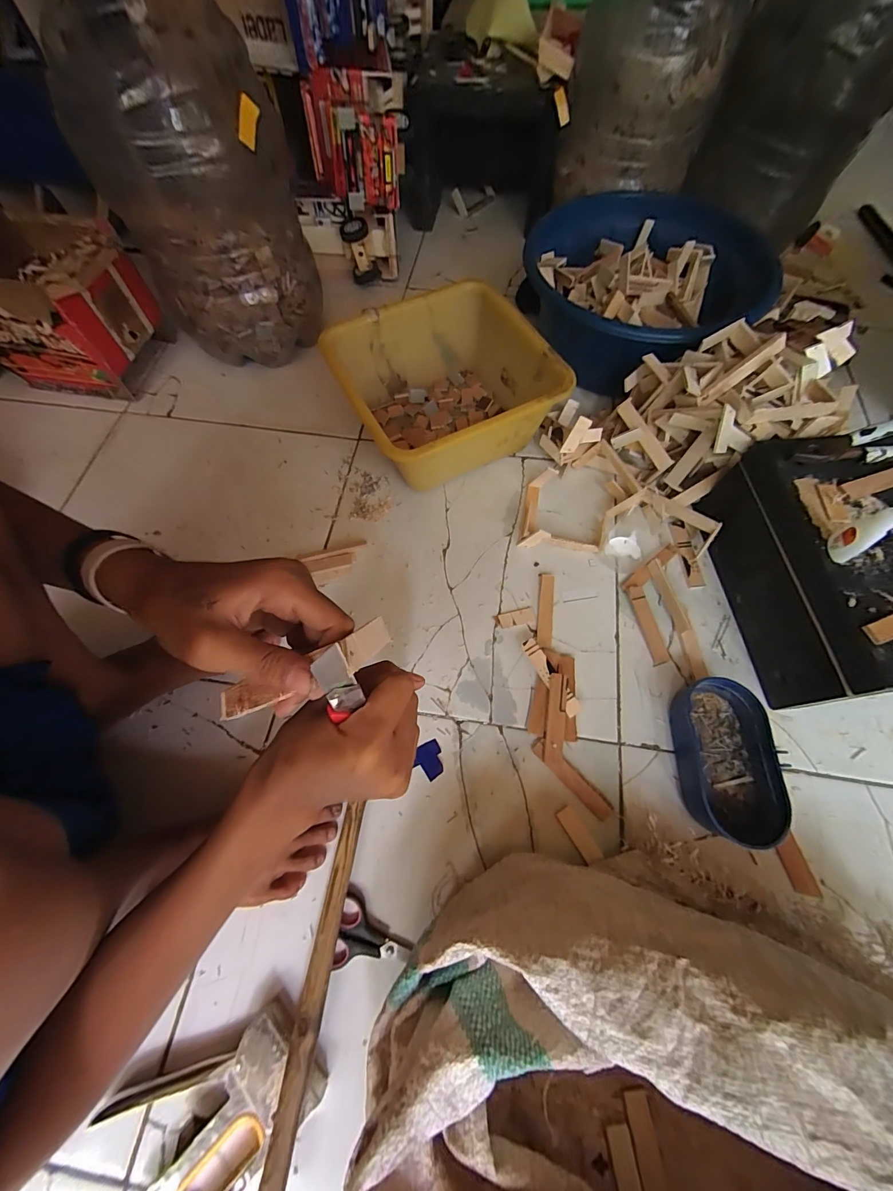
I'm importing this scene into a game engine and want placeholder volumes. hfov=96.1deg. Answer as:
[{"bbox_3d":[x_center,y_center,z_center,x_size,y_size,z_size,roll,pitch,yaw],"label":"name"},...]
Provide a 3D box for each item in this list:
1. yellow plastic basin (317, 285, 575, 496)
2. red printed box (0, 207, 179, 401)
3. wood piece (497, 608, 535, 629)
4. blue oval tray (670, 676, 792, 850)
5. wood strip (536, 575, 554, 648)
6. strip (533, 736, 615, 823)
[{"bbox_3d":[-0.001,-0.289,0.584,0.254,0.126,0.260,-24,69,-9],"label":"yellow plastic basin"},{"bbox_3d":[-0.620,-0.451,0.620,0.308,0.215,0.173,3,68,2],"label":"red printed box"},{"bbox_3d":[0.090,0.029,0.513,0.045,0.004,0.021,-11,68,-3],"label":"wood piece"},{"bbox_3d":[0.297,0.171,0.425,0.092,0.047,0.157,3,68,2],"label":"blue oval tray"},{"bbox_3d":[0.127,0.018,0.515,0.019,0.006,0.095,6,68,4],"label":"wood strip"},{"bbox_3d":[0.136,0.197,0.435,0.021,0.006,0.100,-42,73,-14],"label":"strip"}]

